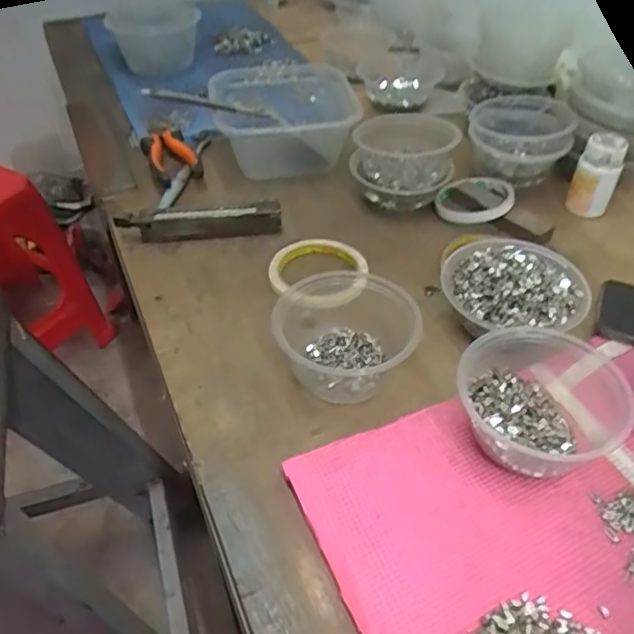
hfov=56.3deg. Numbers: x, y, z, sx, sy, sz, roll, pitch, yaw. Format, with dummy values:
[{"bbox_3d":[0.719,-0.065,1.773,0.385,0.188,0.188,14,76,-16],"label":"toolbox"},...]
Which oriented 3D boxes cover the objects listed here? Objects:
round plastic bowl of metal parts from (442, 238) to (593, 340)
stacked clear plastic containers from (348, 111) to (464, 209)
[{"bbox_3d":[0.173,-0.021,0.526,0.114,0.055,0.109,0,45,0],"label":"round plastic bowl of metal parts"},{"bbox_3d":[0.096,-0.171,0.665,0.113,0.075,0.092,-1,45,1],"label":"stacked clear plastic containers"}]

